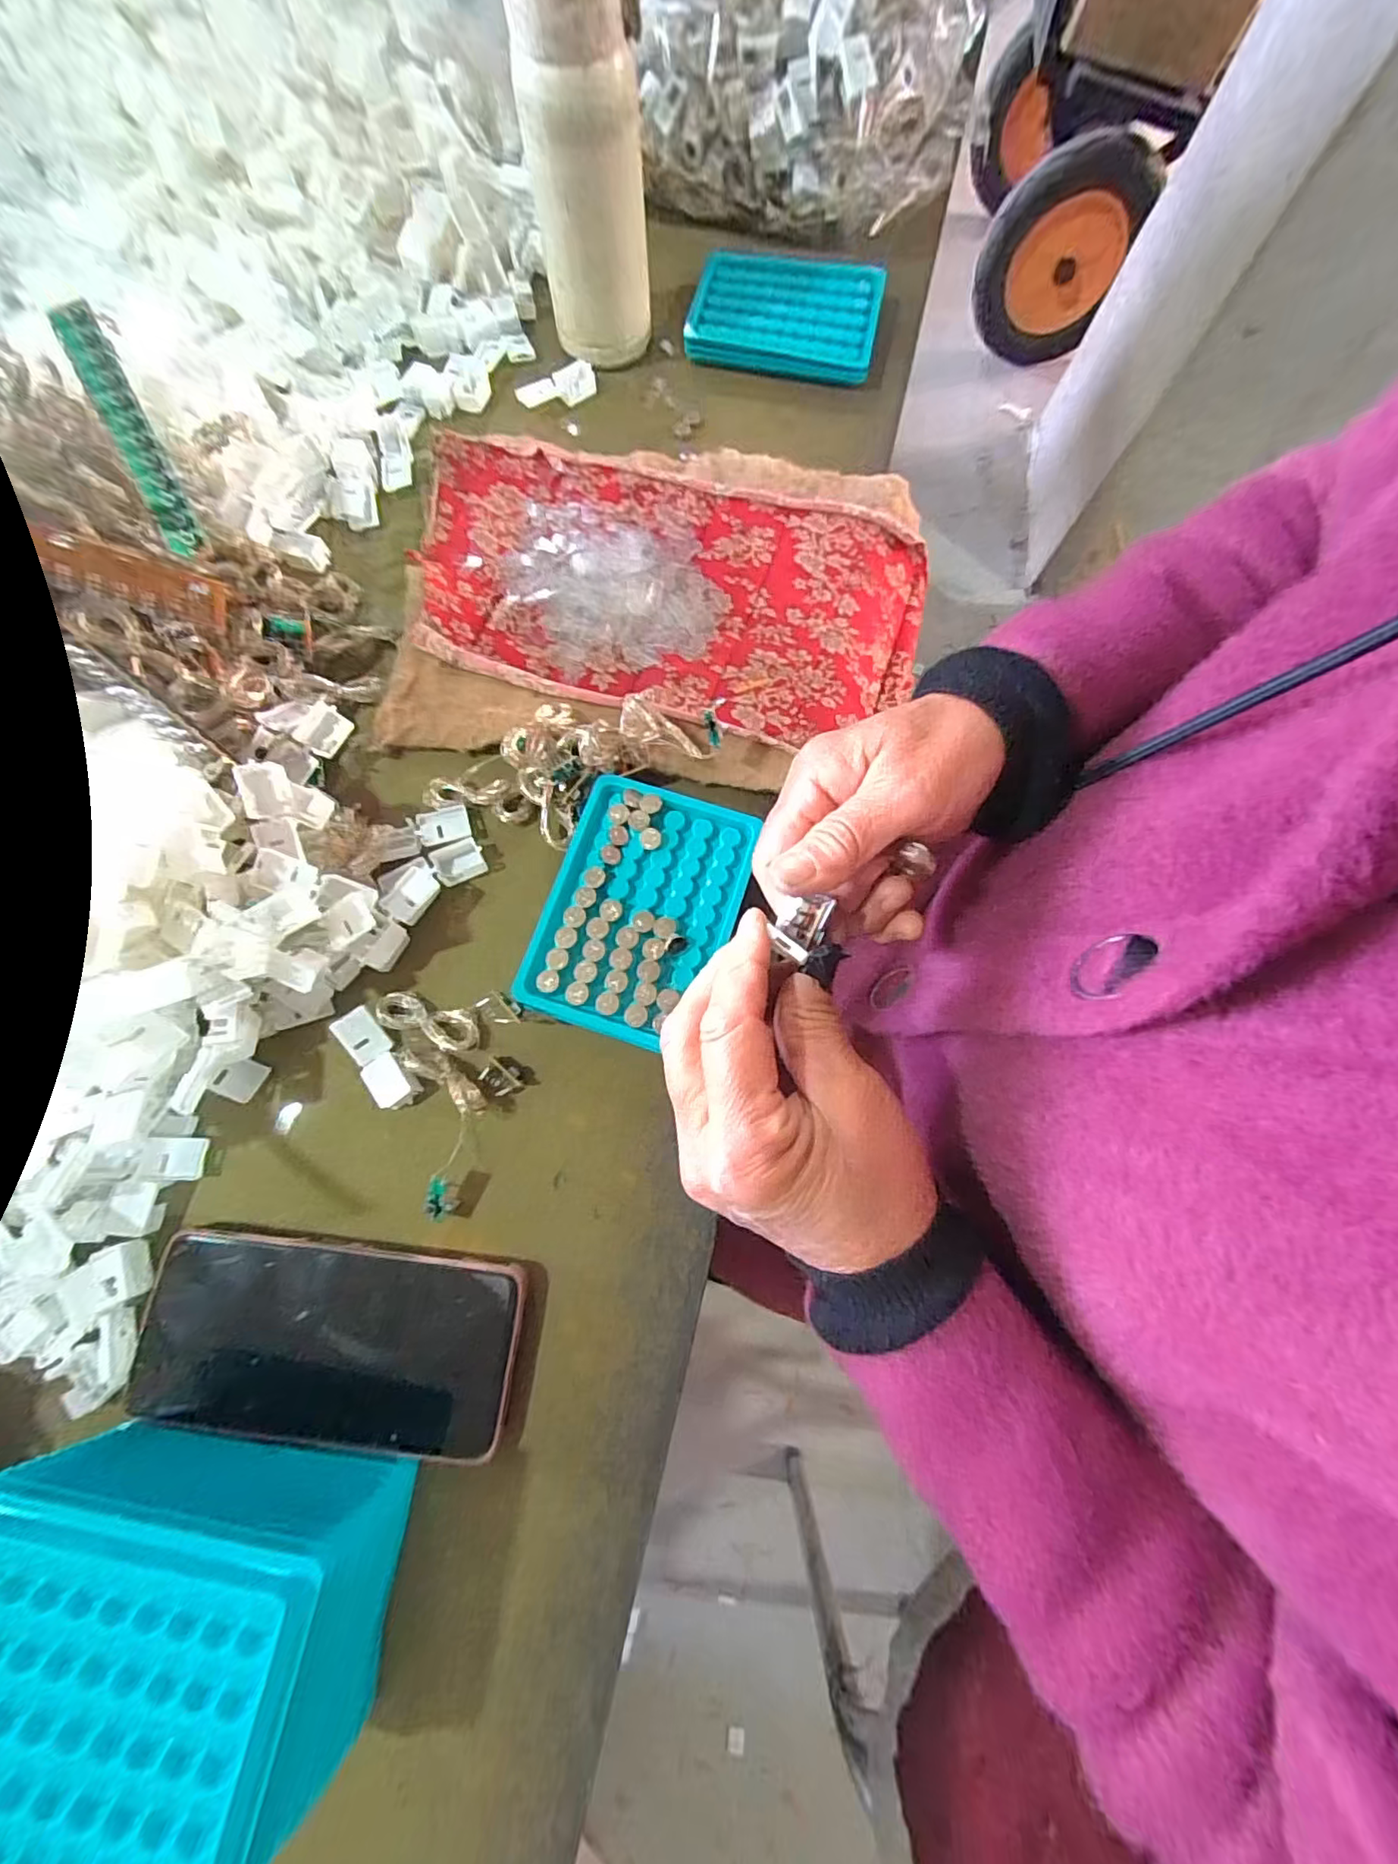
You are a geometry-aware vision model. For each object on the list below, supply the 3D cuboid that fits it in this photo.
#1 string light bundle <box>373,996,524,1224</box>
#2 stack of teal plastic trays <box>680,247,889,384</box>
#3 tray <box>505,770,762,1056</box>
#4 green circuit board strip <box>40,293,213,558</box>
[{"bbox_3d":[-0.115,0.072,0.298,0.067,0.024,0.111,-22,77,-6],"label":"string light bundle"},{"bbox_3d":[0.062,-0.448,0.433,0.132,0.016,0.090,11,76,2],"label":"stack of teal plastic trays"},{"bbox_3d":[-0.031,-0.010,0.318,0.092,0.026,0.131,18,76,4],"label":"tray"},{"bbox_3d":[-0.290,-0.254,0.306,0.021,0.010,0.118,-24,99,-7],"label":"green circuit board strip"}]

